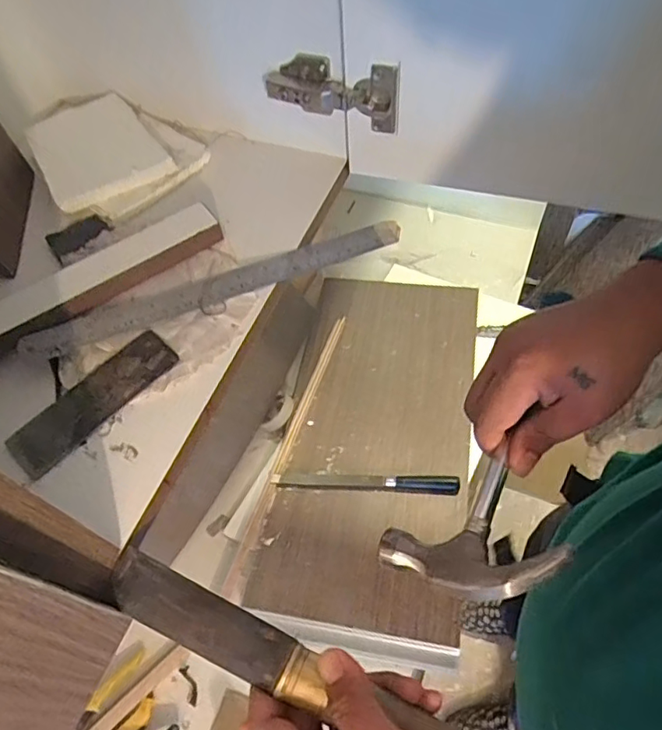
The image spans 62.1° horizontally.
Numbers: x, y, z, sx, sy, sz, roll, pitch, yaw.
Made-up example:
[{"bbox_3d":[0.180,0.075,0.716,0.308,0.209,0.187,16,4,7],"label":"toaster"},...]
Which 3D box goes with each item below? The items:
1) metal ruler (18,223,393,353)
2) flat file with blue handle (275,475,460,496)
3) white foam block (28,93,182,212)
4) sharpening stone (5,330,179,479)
[{"bbox_3d":[-0.087,-0.068,0.474,0.328,0.010,0.026,-21,67,-16],"label":"metal ruler"},{"bbox_3d":[0.061,0.206,0.964,0.314,0.029,0.030,2,58,6],"label":"flat file with blue handle"},{"bbox_3d":[-0.242,-0.224,0.563,0.113,0.016,0.149,-28,59,-13],"label":"white foam block"},{"bbox_3d":[-0.180,0.026,0.418,0.040,0.009,0.134,39,68,25],"label":"sharpening stone"}]

